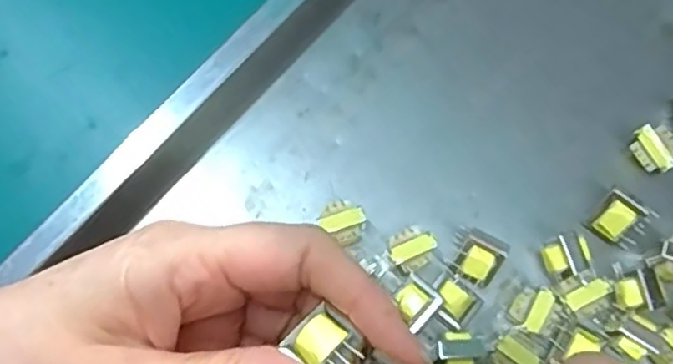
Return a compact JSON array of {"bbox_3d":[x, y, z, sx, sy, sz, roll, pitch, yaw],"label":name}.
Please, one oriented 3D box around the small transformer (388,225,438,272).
[{"bbox_3d":[0.030,0.027,0.262,0.018,0.015,0.015,-31,76,-7],"label":"small transformer"}]

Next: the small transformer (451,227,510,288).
[{"bbox_3d":[0.055,0.030,0.260,0.020,0.018,0.019,29,77,9],"label":"small transformer"}]

